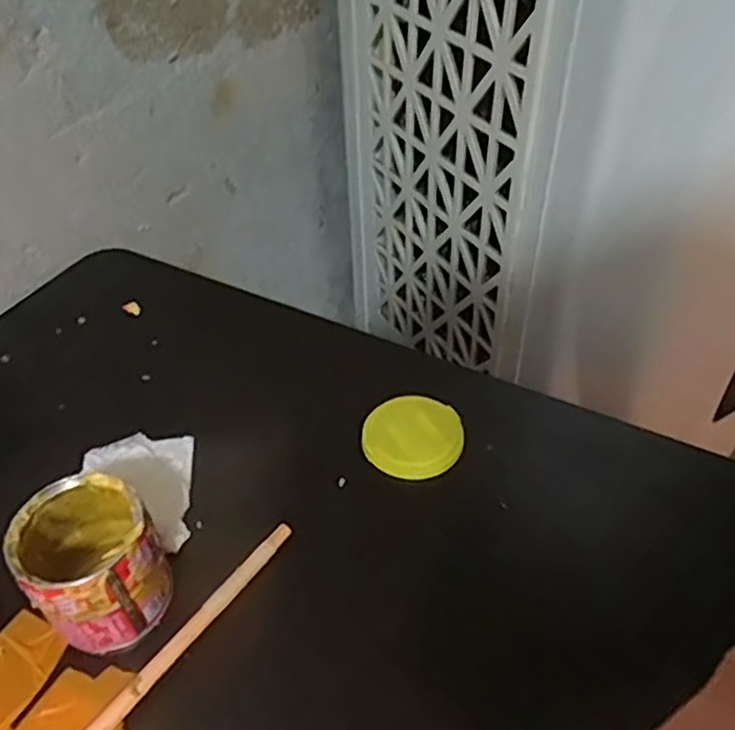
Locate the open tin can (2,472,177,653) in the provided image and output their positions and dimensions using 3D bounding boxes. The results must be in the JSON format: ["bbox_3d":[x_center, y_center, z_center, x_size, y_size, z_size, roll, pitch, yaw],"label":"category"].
[{"bbox_3d":[-0.141,0.102,0.357,0.061,0.071,0.067,-1,43,1],"label":"open tin can"}]

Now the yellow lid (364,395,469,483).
[{"bbox_3d":[0.030,0.045,0.446,0.057,0.013,0.062,-1,43,1],"label":"yellow lid"}]

